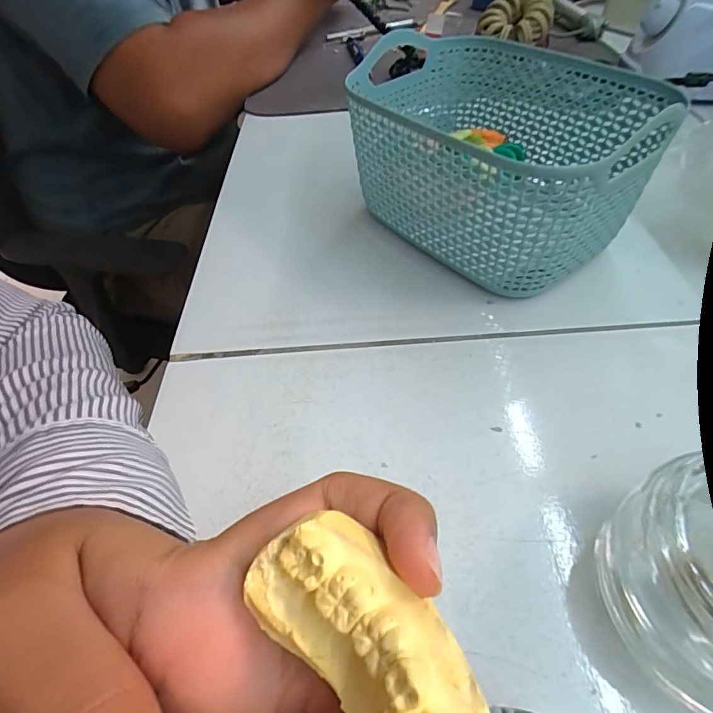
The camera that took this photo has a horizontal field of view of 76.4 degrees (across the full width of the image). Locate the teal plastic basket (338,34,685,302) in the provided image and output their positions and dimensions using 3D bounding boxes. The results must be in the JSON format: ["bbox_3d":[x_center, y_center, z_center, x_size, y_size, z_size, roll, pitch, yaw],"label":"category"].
[{"bbox_3d":[0.074,-0.112,0.270,0.161,0.089,0.121,36,59,28],"label":"teal plastic basket"}]

